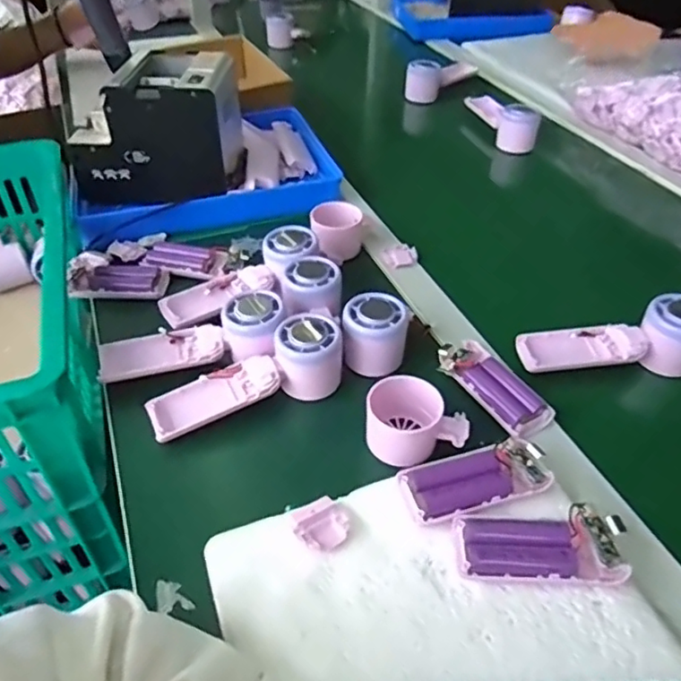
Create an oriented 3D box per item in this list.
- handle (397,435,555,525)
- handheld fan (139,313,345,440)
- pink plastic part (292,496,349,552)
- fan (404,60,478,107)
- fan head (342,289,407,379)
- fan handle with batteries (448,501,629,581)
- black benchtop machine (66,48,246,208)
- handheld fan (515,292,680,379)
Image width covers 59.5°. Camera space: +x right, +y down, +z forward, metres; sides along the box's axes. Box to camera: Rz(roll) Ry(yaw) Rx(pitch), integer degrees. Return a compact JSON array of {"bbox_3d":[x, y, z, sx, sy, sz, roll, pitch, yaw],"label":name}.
[{"bbox_3d":[0.095,0.099,0.423,0.103,0.020,0.043,-11,43,-13],"label":"handle"},{"bbox_3d":[-0.078,0.030,0.494,0.165,0.050,0.053,-15,44,-17],"label":"handheld fan"},{"bbox_3d":[-0.013,0.126,0.404,0.034,0.009,0.034,-21,46,-22],"label":"pink plastic part"},{"bbox_3d":[0.175,-0.470,1.046,0.054,0.045,0.172,33,51,32],"label":"fan"},{"bbox_3d":[0.032,-0.004,0.530,0.056,0.052,0.058,5,42,6],"label":"fan head"},{"bbox_3d":[0.128,0.133,0.385,0.104,0.022,0.044,0,42,0],"label":"fan handle with batteries"},{"bbox_3d":[-0.219,-0.260,0.731,0.183,0.136,0.154,6,42,6],"label":"black benchtop machine"},{"bbox_3d":[0.243,-0.001,0.534,0.163,0.053,0.048,-3,42,-4],"label":"handheld fan"}]

